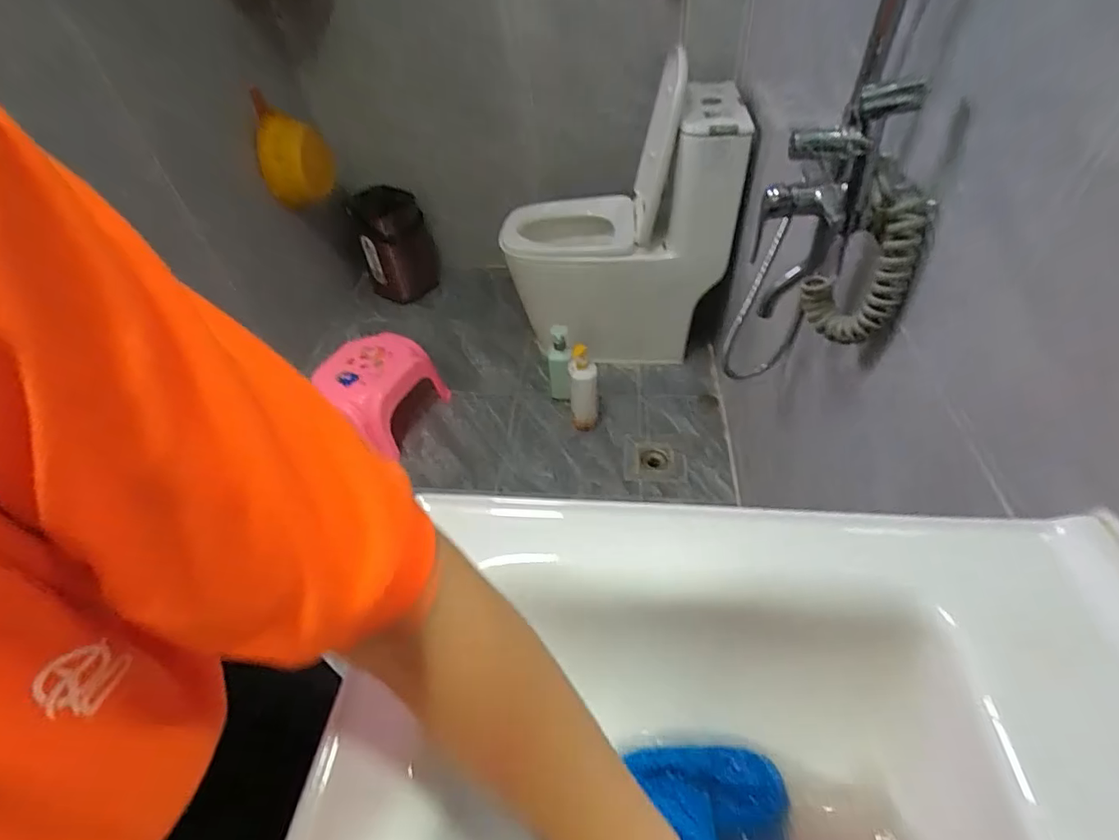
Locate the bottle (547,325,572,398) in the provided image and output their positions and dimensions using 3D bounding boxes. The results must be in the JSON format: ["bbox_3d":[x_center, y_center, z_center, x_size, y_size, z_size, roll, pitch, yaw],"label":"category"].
[{"bbox_3d":[0.001,-0.158,1.529,0.068,0.230,0.097,-5,46,0],"label":"bottle"}]

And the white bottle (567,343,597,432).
[{"bbox_3d":[0.065,-0.094,1.460,0.077,0.253,0.089,-13,46,-7],"label":"white bottle"}]

